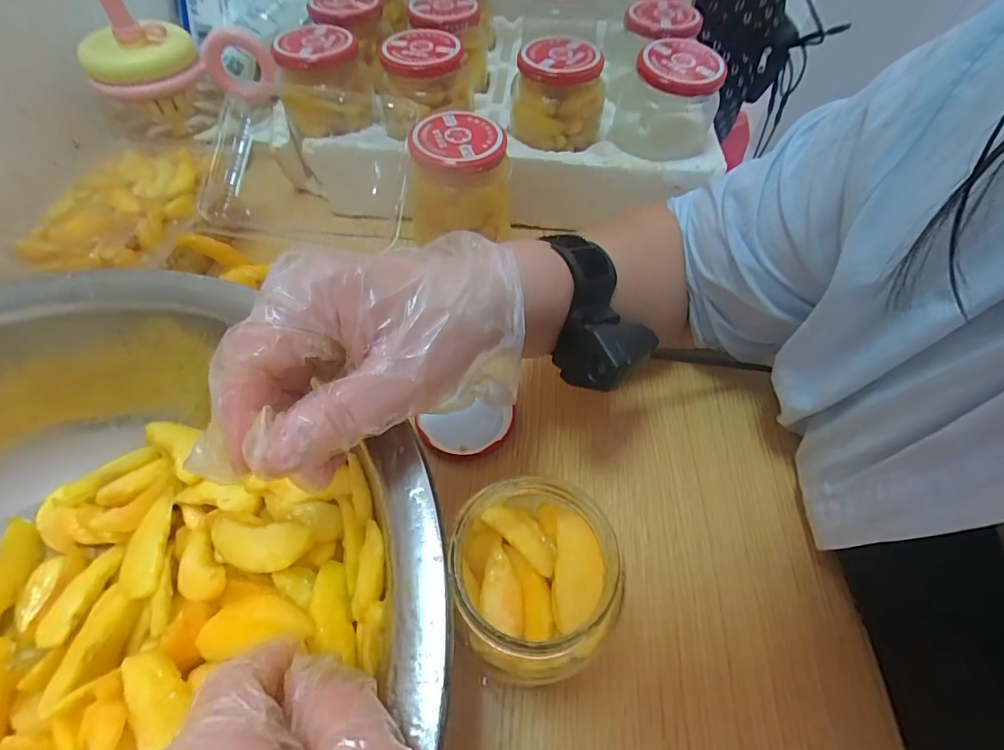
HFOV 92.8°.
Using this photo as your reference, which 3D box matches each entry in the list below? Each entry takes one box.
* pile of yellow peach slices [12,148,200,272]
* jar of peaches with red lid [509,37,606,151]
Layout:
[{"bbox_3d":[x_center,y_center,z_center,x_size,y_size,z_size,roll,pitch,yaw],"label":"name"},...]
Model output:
[{"bbox_3d":[-0.302,-0.140,0.385,0.094,0.025,0.143,10,56,6],"label":"pile of yellow peach slices"},{"bbox_3d":[0.049,-0.237,0.412,0.076,0.069,0.067,13,56,8],"label":"jar of peaches with red lid"}]

